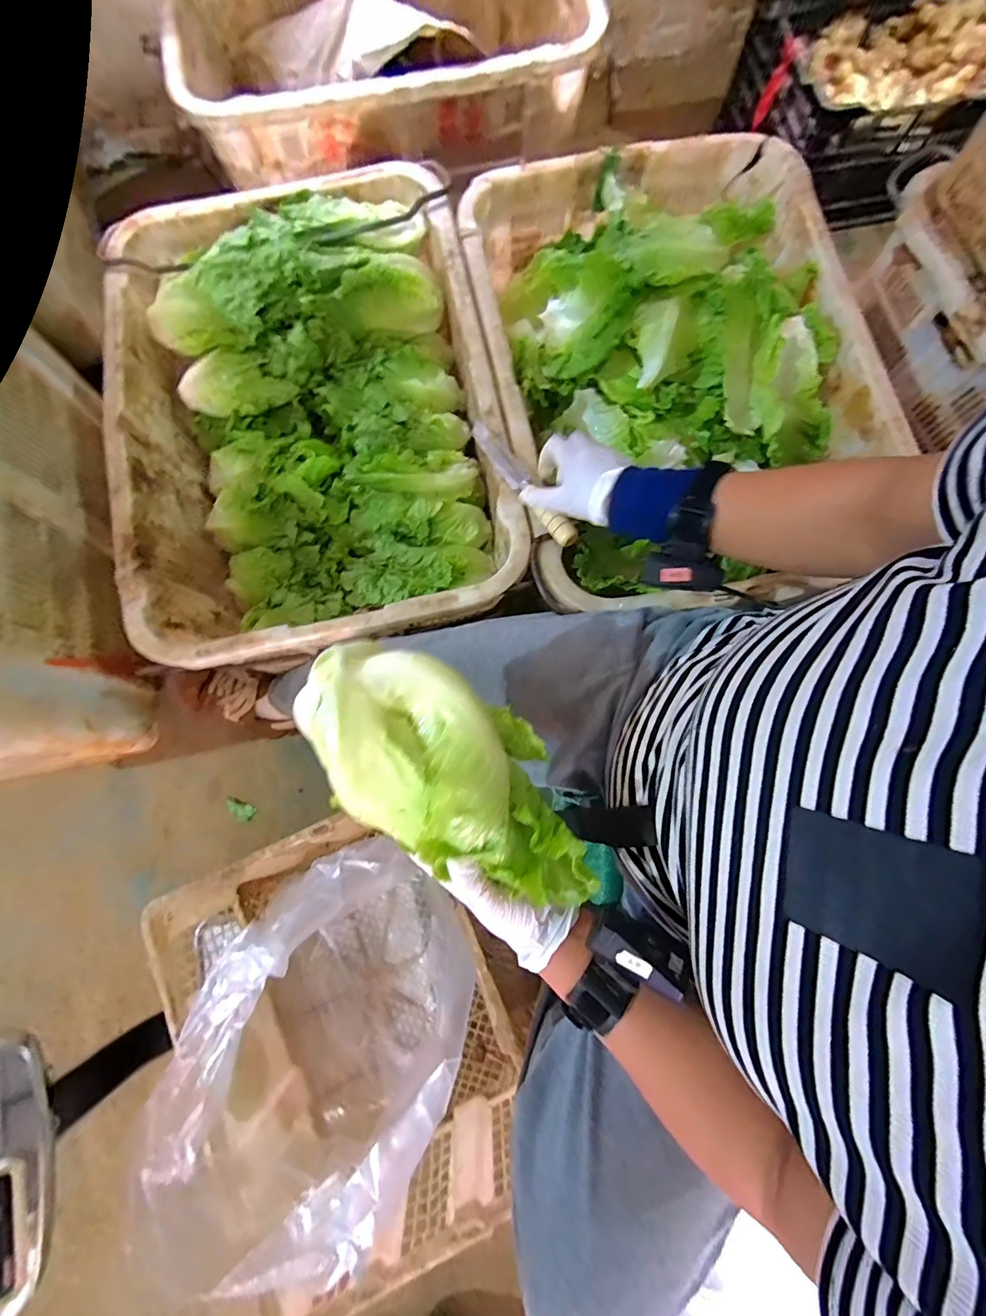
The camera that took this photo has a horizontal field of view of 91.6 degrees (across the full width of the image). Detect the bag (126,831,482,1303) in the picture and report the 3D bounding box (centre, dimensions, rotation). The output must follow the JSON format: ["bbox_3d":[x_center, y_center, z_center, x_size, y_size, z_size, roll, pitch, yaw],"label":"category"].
[{"bbox_3d":[-0.179,0.434,0.576,0.250,0.313,0.410,26,80,5],"label":"bag"}]

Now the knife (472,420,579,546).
[{"bbox_3d":[0.031,-0.212,0.569,0.024,0.018,0.205,-33,72,-6],"label":"knife"}]

